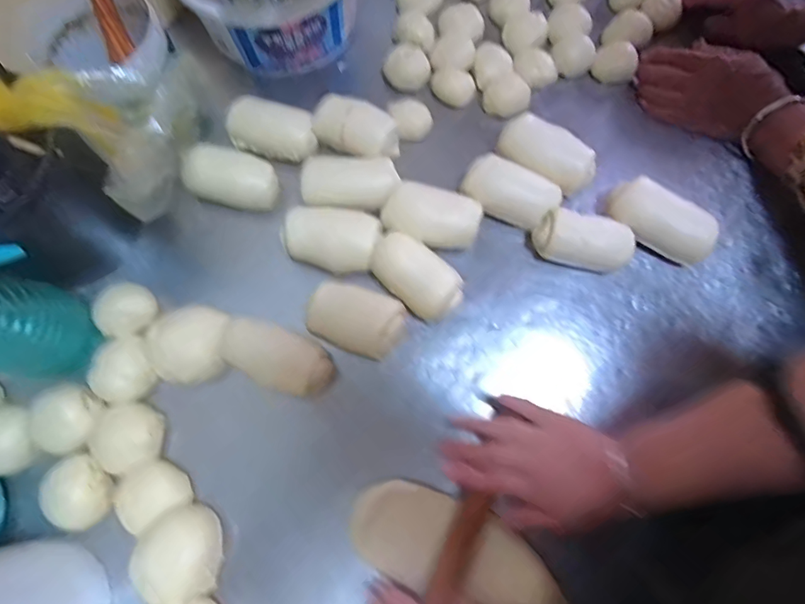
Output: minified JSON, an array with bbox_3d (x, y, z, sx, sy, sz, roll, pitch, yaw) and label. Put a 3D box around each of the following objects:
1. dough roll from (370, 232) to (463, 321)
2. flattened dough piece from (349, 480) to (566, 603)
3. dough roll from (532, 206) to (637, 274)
[{"bbox_3d":[0.014,-0.025,0.447,0.091,0.035,0.053,40,79,10],"label":"dough roll"},{"bbox_3d":[0.045,0.215,0.394,0.182,0.022,0.075,20,76,11],"label":"flattened dough piece"},{"bbox_3d":[0.182,-0.060,0.458,0.096,0.041,0.055,16,76,5],"label":"dough roll"}]

